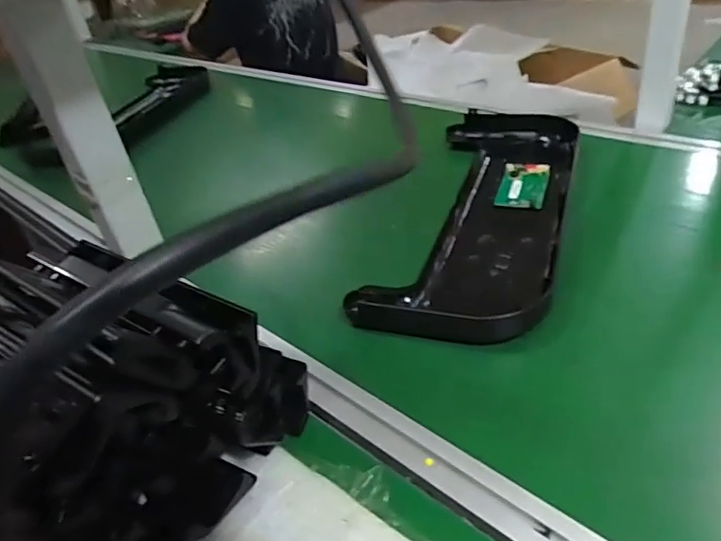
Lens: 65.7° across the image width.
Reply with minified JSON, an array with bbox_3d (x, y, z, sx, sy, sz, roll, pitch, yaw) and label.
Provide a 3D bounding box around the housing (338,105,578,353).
[{"bbox_3d":[0.166,-0.095,0.741,0.209,0.041,0.516,7,39,22],"label":"housing"}]

